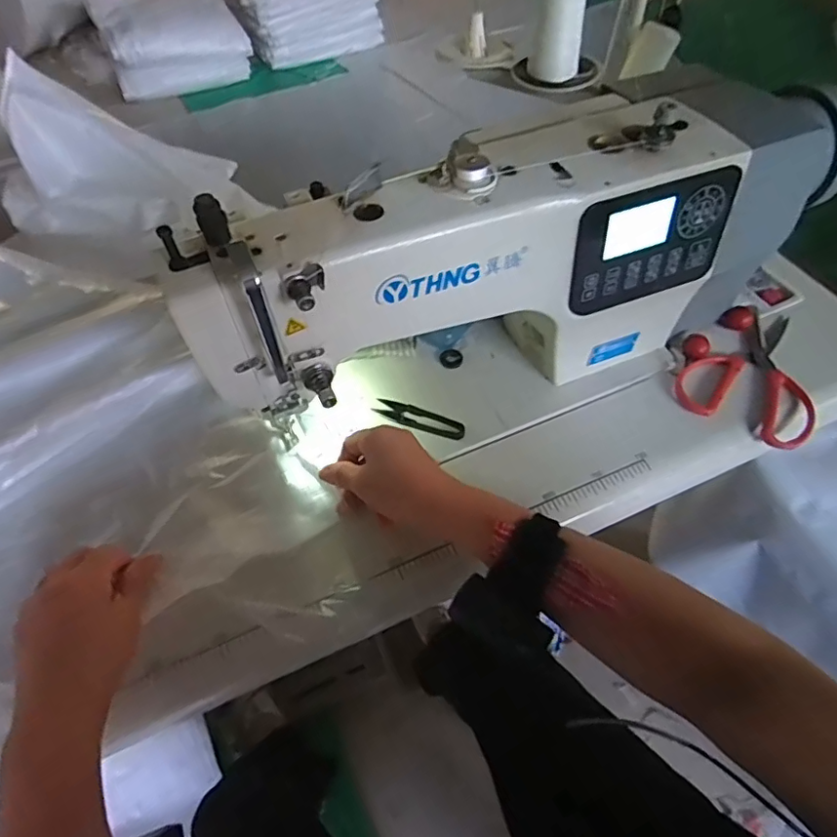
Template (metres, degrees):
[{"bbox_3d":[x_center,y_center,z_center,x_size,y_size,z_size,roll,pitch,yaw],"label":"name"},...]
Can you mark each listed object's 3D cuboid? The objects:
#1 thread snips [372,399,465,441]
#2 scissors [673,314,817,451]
[{"bbox_3d":[0.001,-0.001,0.568,0.095,0.011,0.023,18,57,14],"label":"thread snips"},{"bbox_3d":[0.356,-0.054,0.589,0.129,0.020,0.179,28,60,20],"label":"scissors"}]

